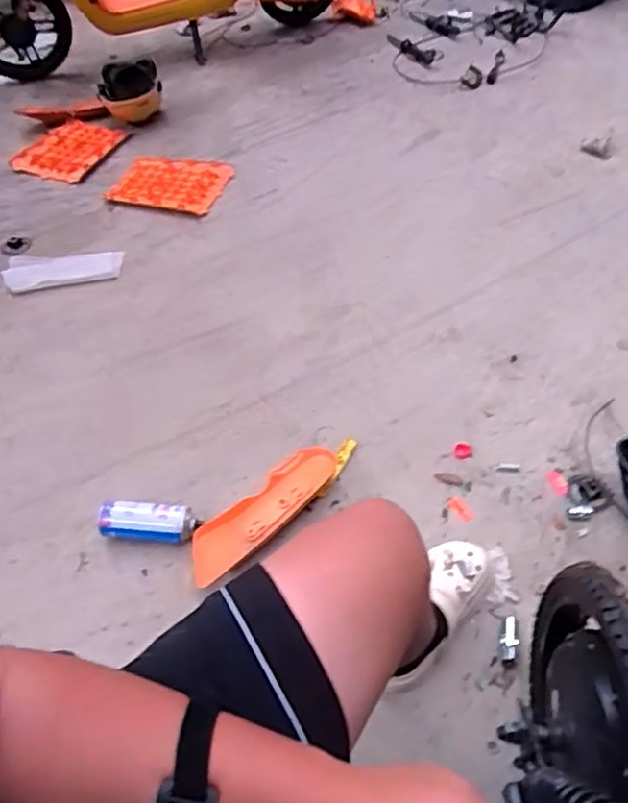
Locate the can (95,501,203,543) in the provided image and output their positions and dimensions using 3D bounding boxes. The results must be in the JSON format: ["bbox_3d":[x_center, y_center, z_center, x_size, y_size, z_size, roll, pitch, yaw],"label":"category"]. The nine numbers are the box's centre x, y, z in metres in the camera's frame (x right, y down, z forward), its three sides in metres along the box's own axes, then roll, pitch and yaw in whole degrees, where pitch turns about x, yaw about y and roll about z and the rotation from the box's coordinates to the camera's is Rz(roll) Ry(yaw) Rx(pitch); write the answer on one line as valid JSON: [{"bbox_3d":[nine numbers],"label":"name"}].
[{"bbox_3d":[-0.303,0.227,1.176,0.186,0.058,0.063,3,48,4],"label":"can"}]

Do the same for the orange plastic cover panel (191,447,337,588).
[{"bbox_3d":[-0.093,0.203,1.213,0.341,0.058,0.111,-33,55,-25],"label":"orange plastic cover panel"}]

